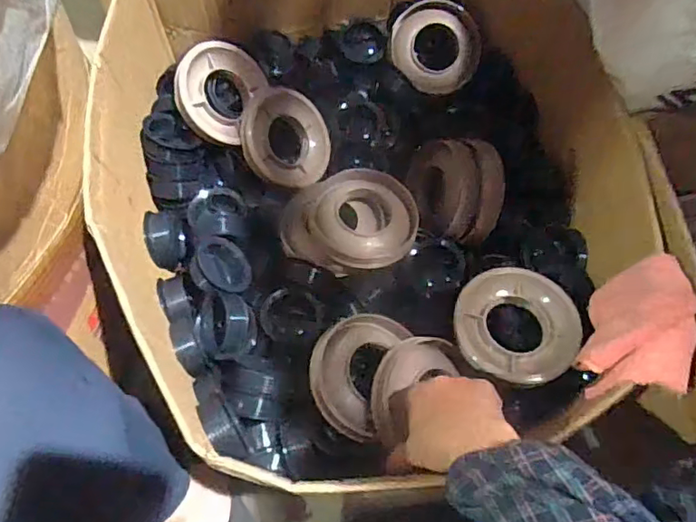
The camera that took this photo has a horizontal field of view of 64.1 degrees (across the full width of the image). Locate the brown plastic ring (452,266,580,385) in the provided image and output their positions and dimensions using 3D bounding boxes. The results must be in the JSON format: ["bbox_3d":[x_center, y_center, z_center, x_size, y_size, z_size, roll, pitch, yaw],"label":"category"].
[{"bbox_3d":[0.172,0.067,0.566,0.123,0.036,0.109,29,70,9],"label":"brown plastic ring"}]

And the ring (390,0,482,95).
[{"bbox_3d":[0.122,-0.296,0.769,0.125,0.018,0.114,43,96,-2],"label":"ring"}]

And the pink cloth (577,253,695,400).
[{"bbox_3d":[0.259,0.066,0.496,0.077,0.097,0.136,27,69,9],"label":"pink cloth"}]

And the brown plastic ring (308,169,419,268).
[{"bbox_3d":[0.020,-0.050,0.658,0.122,0.029,0.112,1,68,-2],"label":"brown plastic ring"}]

